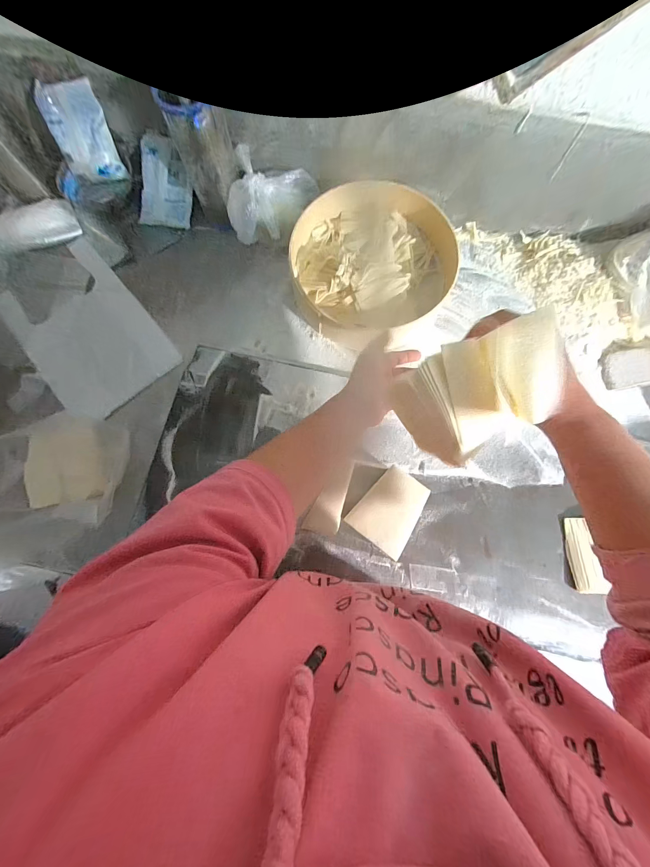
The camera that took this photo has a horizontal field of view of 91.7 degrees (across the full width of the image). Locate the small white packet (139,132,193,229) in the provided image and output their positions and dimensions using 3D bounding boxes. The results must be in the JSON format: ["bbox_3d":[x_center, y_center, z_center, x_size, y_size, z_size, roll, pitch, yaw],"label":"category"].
[{"bbox_3d":[-0.307,-0.484,0.614,0.098,0.005,0.144,11,106,-3],"label":"small white packet"}]

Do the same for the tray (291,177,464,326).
[{"bbox_3d":[0.081,-0.330,0.568,0.278,0.069,0.278,0,80,0],"label":"tray"}]

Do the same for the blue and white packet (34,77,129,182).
[{"bbox_3d":[-0.424,-0.521,0.552,0.092,0.125,0.017,-15,40,-6],"label":"blue and white packet"}]

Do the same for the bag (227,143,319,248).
[{"bbox_3d":[-0.098,-0.418,0.576,0.150,0.084,0.112,10,80,2],"label":"bag"}]

